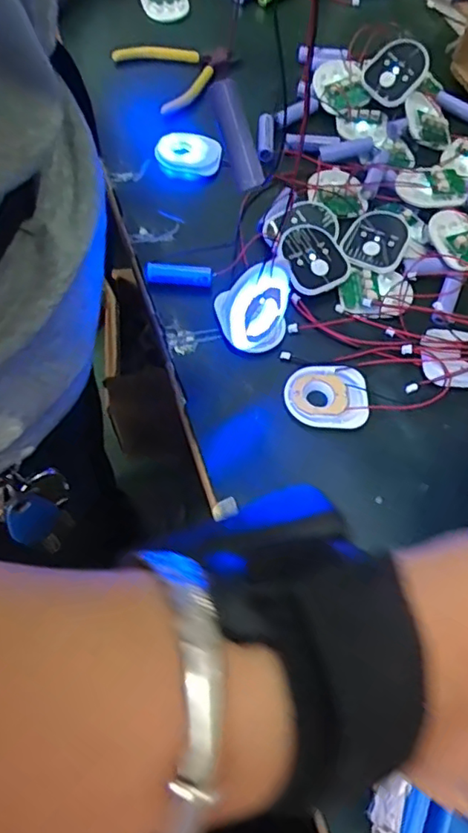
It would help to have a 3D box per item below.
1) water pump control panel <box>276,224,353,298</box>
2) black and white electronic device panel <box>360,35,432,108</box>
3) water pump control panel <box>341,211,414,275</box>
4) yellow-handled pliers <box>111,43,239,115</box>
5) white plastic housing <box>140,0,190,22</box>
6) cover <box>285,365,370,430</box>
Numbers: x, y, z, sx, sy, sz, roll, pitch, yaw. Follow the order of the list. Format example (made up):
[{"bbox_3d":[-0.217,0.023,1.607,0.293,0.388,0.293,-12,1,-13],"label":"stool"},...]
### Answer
[{"bbox_3d":[0.060,-0.123,0.449,0.051,0.013,0.057,-23,66,-14],"label":"water pump control panel"},{"bbox_3d":[0.149,-0.319,0.536,0.053,0.006,0.057,45,100,12],"label":"black and white electronic device panel"},{"bbox_3d":[0.114,-0.140,0.464,0.047,0.009,0.060,25,64,11],"label":"water pump control panel"},{"bbox_3d":[-0.053,-0.345,0.571,0.107,0.017,0.110,1,62,-2],"label":"yellow-handled pliers"},{"bbox_3d":[-0.074,-0.444,0.625,0.051,0.014,0.046,-6,61,-4],"label":"white plastic housing"},{"bbox_3d":[0.065,-0.015,0.405,0.056,0.010,0.047,3,62,-1],"label":"cover"}]

